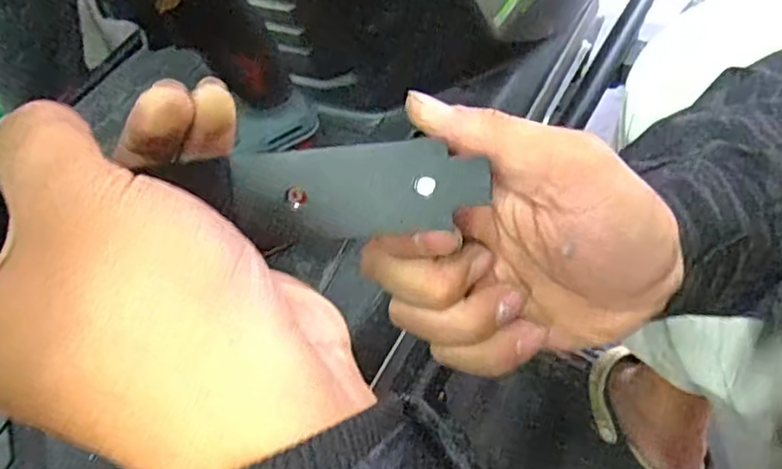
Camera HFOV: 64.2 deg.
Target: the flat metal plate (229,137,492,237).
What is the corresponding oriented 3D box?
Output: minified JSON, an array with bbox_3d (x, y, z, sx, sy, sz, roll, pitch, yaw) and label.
[{"bbox_3d":[-0.009,-0.015,0.205,0.079,0.030,0.004,-3,9,0],"label":"flat metal plate"}]

